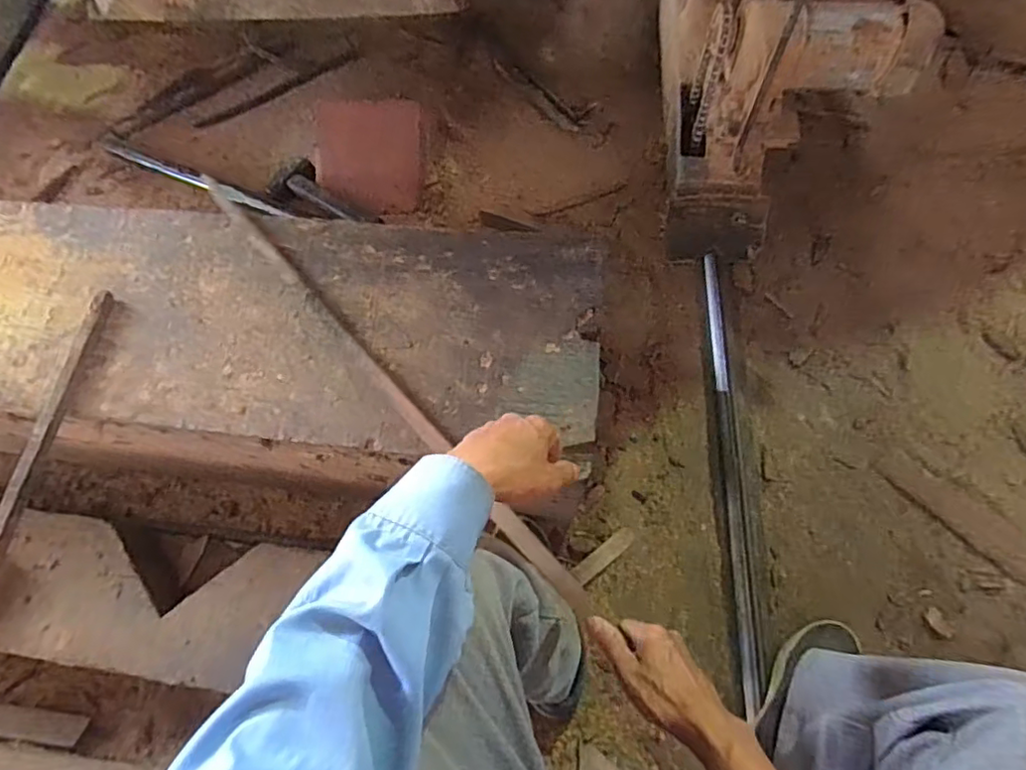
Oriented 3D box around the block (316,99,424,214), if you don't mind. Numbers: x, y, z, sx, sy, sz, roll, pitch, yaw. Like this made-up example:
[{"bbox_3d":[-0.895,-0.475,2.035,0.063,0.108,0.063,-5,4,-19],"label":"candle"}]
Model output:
[{"bbox_3d":[-0.281,-0.443,1.170,0.209,0.031,0.206,1,95,3],"label":"block"}]

